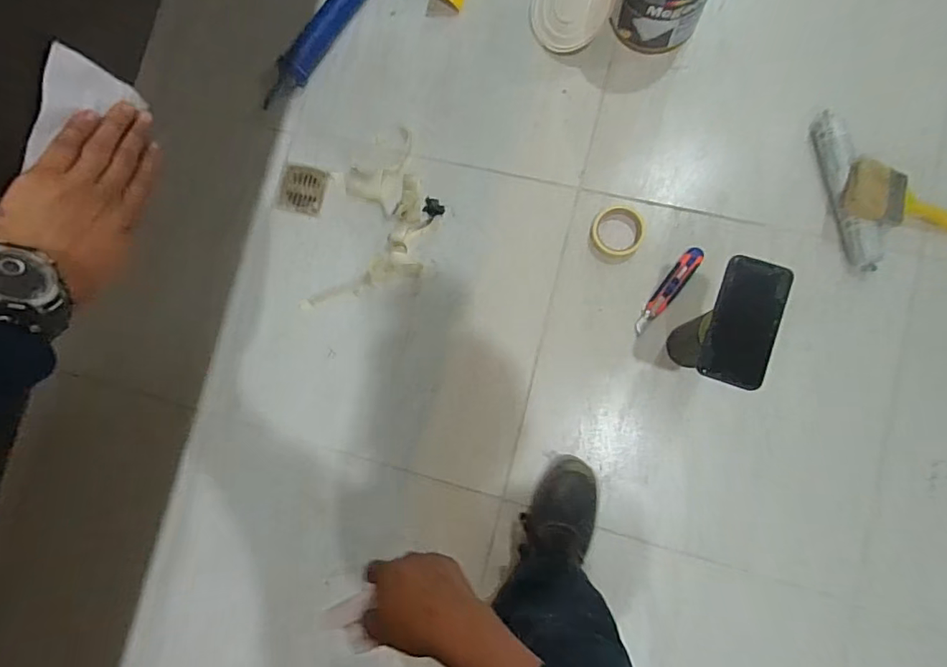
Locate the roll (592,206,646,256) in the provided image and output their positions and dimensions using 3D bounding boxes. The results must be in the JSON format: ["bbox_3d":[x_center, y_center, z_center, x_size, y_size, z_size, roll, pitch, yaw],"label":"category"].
[{"bbox_3d":[0.268,-0.190,0.944,0.093,0.022,0.092,-1,84,8],"label":"roll"}]

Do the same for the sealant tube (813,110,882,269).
[{"bbox_3d":[0.642,-0.252,0.869,0.057,0.039,0.292,-11,83,6],"label":"sealant tube"}]

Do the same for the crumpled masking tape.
[{"bbox_3d":[-0.184,-0.216,1.009,0.212,0.030,0.380,15,87,9],"label":"crumpled masking tape"}]

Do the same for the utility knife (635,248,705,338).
[{"bbox_3d":[0.357,-0.077,0.929,0.036,0.020,0.182,36,90,9],"label":"utility knife"}]

